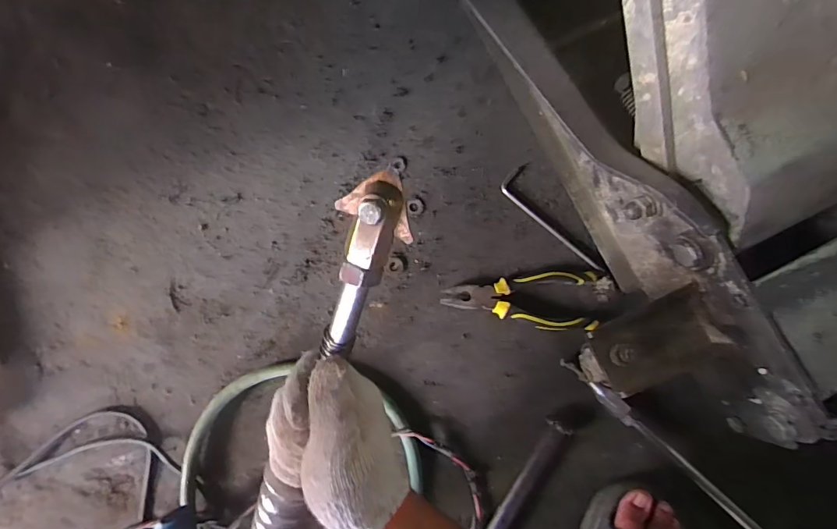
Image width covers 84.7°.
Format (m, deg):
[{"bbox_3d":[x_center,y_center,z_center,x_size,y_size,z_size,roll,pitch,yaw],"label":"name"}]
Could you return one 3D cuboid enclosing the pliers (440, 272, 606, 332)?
[{"bbox_3d":[0.132,0.044,0.584,0.200,0.023,0.071,4,83,-1],"label":"pliers"}]

